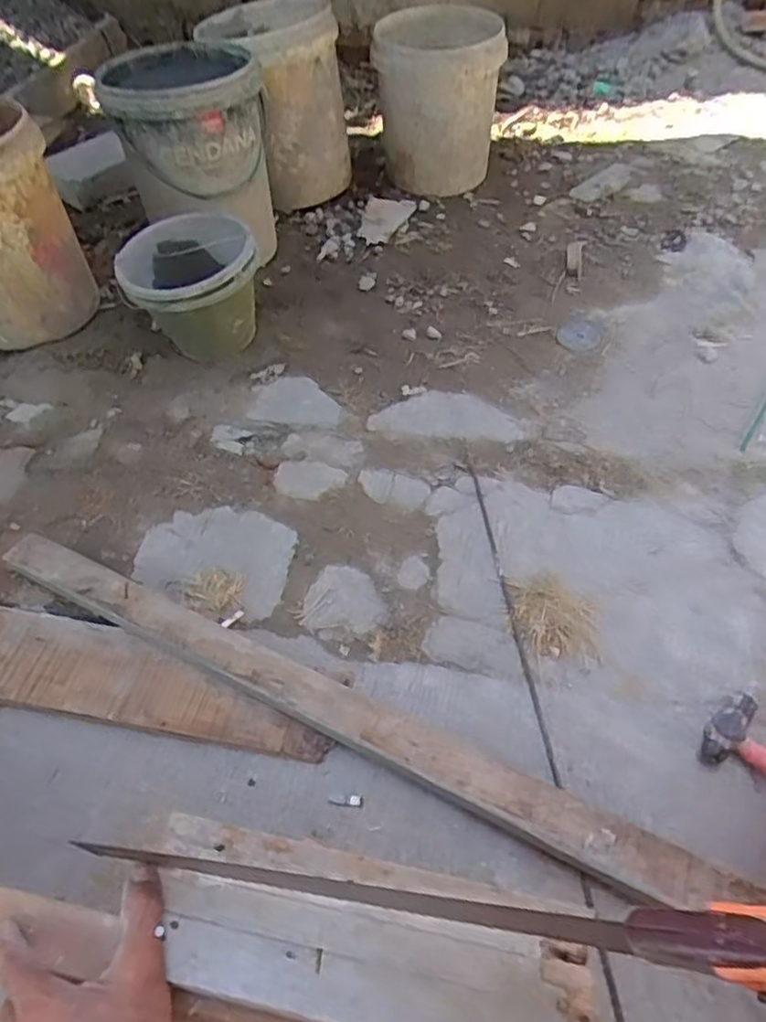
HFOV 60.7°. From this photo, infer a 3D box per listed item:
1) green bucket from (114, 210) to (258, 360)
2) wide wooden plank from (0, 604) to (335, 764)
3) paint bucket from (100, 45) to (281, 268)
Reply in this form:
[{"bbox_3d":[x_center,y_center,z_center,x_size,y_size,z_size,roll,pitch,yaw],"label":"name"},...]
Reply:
[{"bbox_3d":[-0.350,-0.402,1.219,0.226,0.206,0.209,-1,51,1],"label":"green bucket"},{"bbox_3d":[-0.393,0.197,0.840,0.665,0.028,0.125,7,52,8],"label":"wide wooden plank"},{"bbox_3d":[-0.376,-0.718,1.345,0.287,0.342,0.305,-10,52,-5],"label":"paint bucket"}]

